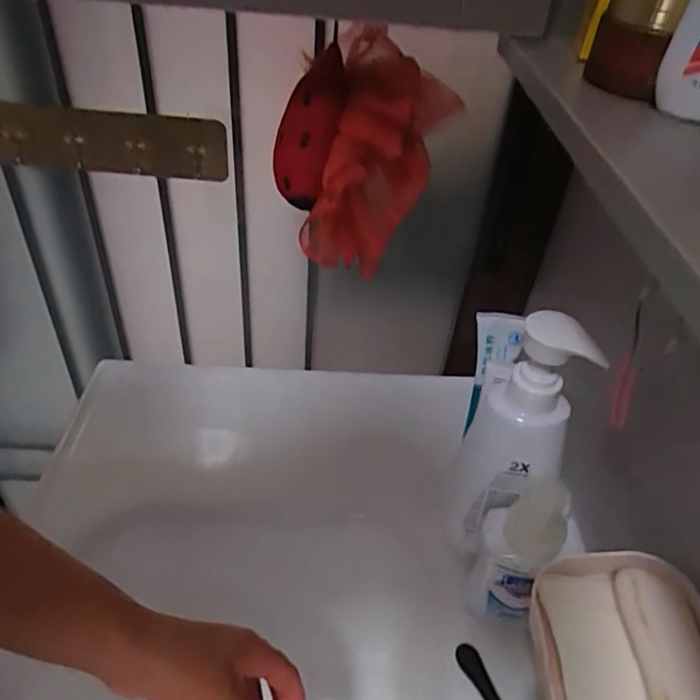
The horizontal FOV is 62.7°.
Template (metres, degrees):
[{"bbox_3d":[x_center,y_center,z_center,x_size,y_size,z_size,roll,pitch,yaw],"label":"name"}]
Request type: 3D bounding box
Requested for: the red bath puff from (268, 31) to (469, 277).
[{"bbox_3d":[0.007,-0.166,0.496,0.119,0.159,0.110,29,45,26],"label":"red bath puff"}]

